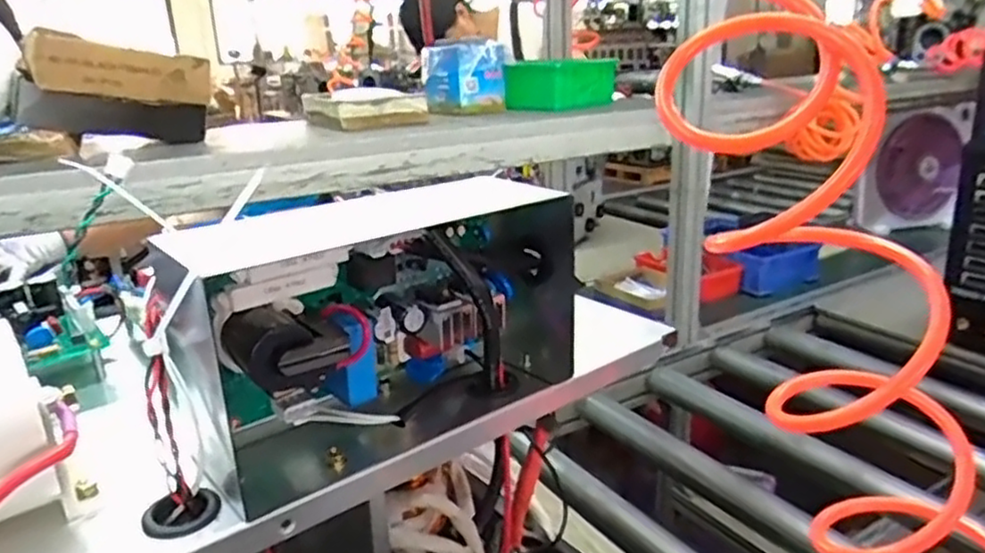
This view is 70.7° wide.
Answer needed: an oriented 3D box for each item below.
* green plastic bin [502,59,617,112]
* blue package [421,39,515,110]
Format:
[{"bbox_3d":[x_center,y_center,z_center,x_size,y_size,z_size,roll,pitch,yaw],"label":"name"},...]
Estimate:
[{"bbox_3d":[0.111,-0.304,1.100,0.084,0.084,0.192,17,26,39],"label":"green plastic bin"},{"bbox_3d":[-0.040,-0.308,1.057,0.117,0.097,0.080,-10,22,-26],"label":"blue package"}]

